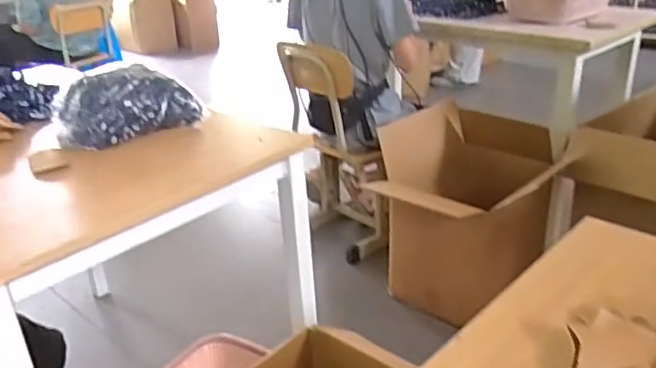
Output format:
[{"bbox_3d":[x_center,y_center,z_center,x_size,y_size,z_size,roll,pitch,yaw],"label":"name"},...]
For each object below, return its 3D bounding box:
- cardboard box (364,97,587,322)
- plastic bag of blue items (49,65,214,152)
[{"bbox_3d":[0.398,0.079,1.767,0.421,0.476,0.529,16,30,33],"label":"cardboard box"},{"bbox_3d":[-0.368,-0.152,1.117,0.257,0.119,0.109,-21,31,-35],"label":"plastic bag of blue items"}]

